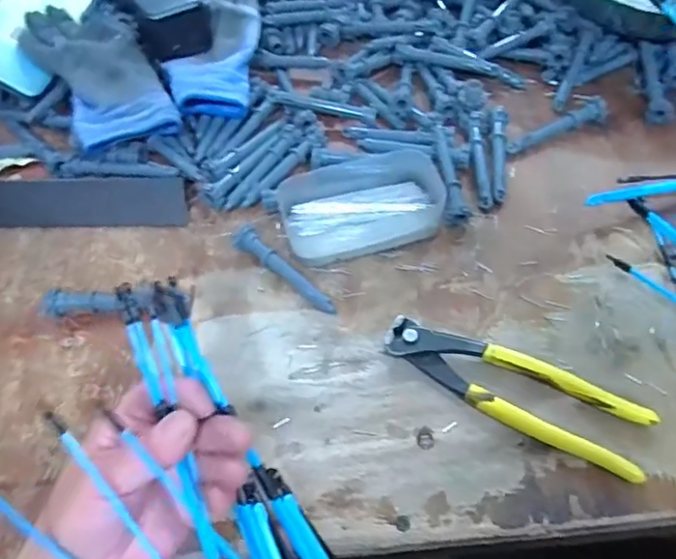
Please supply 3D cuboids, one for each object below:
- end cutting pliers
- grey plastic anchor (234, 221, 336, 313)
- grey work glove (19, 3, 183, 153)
[{"bbox_3d":[0.107,0.068,0.362,0.163,0.014,0.045,24,60,16],"label":"end cutting pliers"},{"bbox_3d":[-0.039,-0.006,0.412,0.097,0.013,0.015,39,65,23],"label":"grey plastic anchor"},{"bbox_3d":[-0.207,-0.179,0.504,0.089,0.048,0.177,-30,61,-17],"label":"grey work glove"}]

